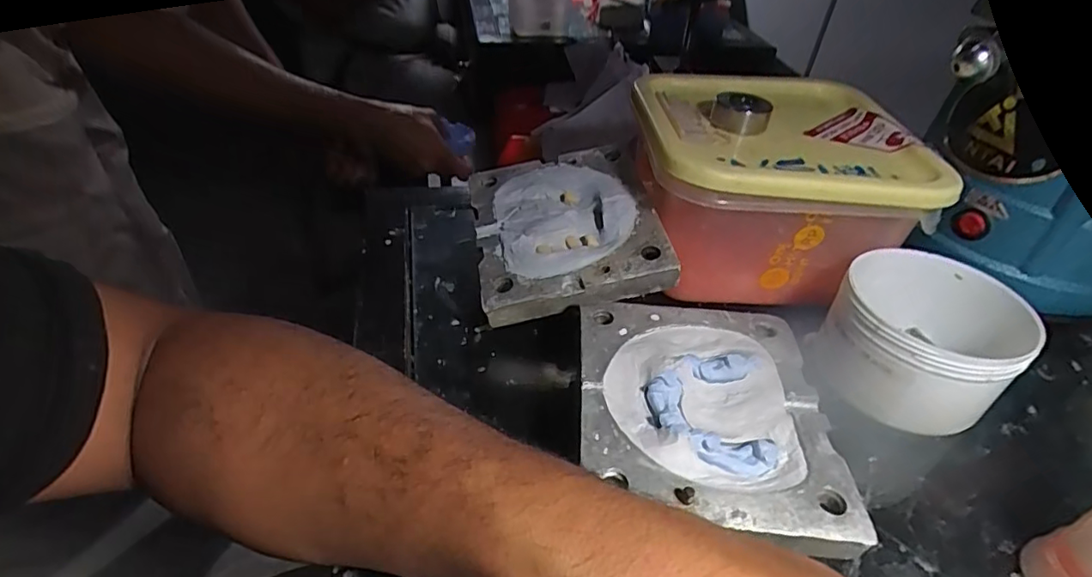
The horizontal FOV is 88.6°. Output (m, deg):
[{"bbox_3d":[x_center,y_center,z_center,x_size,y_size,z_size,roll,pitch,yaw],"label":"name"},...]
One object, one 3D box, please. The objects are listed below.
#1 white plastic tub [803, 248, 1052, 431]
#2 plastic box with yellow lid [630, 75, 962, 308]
[{"bbox_3d":[0.208,0.027,0.315,0.087,0.067,0.094,3,40,-3],"label":"white plastic tub"},{"bbox_3d":[0.144,-0.073,0.388,0.173,0.096,0.169,0,40,-6],"label":"plastic box with yellow lid"}]

